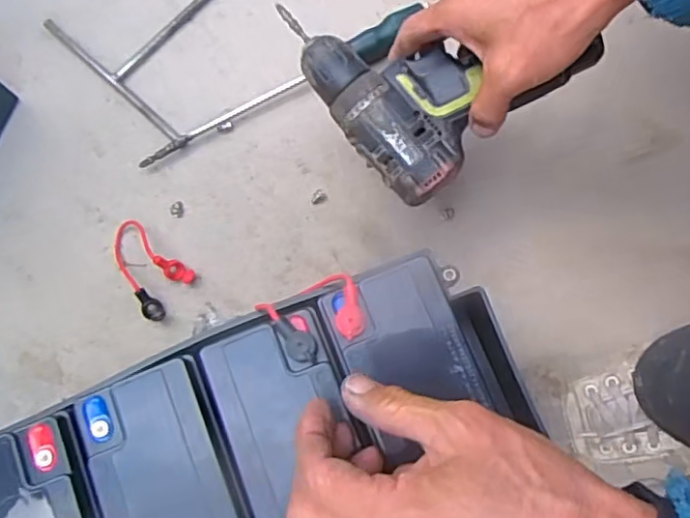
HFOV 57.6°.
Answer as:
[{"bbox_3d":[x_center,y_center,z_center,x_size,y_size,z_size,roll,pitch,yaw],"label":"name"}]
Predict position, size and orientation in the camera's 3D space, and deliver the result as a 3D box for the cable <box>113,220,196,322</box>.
[{"bbox_3d":[-0.176,0.007,0.541,0.082,0.023,0.052,40,81,11],"label":"cable"}]

